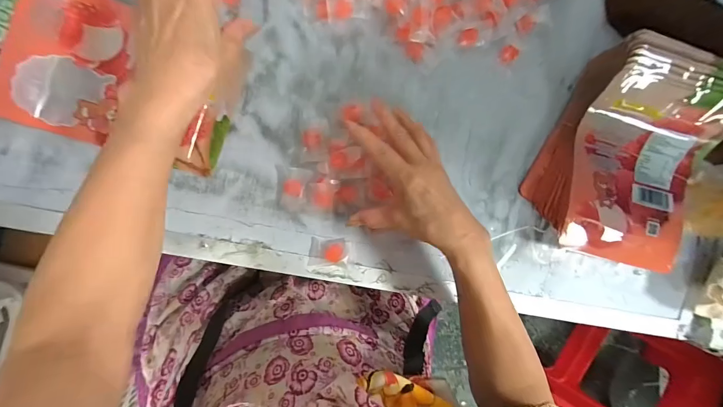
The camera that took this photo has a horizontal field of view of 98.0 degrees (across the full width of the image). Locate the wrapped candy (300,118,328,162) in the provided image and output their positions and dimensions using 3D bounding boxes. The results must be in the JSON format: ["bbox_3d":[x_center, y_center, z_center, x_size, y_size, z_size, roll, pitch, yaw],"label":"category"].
[{"bbox_3d":[-0.055,-0.074,0.367,0.031,0.016,0.051,1,89,-7],"label":"wrapped candy"}]

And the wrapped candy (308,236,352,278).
[{"bbox_3d":[-0.036,0.063,0.371,0.050,0.011,0.043,9,88,-7],"label":"wrapped candy"}]

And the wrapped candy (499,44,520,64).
[{"bbox_3d":[0.187,-0.190,0.398,0.021,0.008,0.021,0,90,-7],"label":"wrapped candy"}]

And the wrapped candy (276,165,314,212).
[{"bbox_3d":[-0.080,-0.016,0.365,0.040,0.015,0.050,7,89,-7],"label":"wrapped candy"}]

